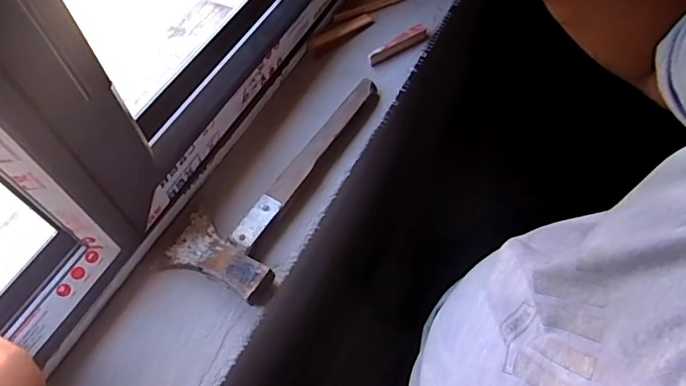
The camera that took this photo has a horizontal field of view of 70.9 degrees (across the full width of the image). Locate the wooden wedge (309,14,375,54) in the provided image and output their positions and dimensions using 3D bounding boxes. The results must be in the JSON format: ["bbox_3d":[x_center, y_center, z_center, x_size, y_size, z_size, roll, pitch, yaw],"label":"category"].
[{"bbox_3d":[-0.004,-0.248,0.738,0.124,0.020,0.023,-36,68,-20],"label":"wooden wedge"}]

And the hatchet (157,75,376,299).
[{"bbox_3d":[-0.077,-0.035,0.608,0.124,0.033,0.340,24,63,11],"label":"hatchet"}]

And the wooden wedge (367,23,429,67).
[{"bbox_3d":[0.083,-0.219,0.722,0.104,0.023,0.020,-34,67,-19],"label":"wooden wedge"}]

